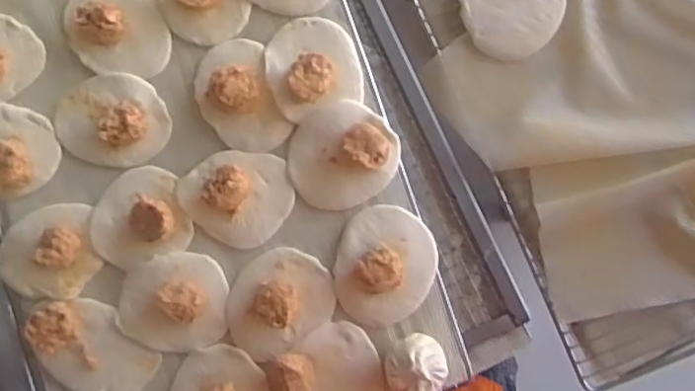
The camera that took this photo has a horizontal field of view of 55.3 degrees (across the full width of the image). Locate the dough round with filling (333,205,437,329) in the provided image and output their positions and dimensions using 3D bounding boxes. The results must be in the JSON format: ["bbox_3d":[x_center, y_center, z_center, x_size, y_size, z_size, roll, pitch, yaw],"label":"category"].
[{"bbox_3d":[0.033,0.063,0.579,0.088,0.033,0.107,16,90,4],"label":"dough round with filling"}]

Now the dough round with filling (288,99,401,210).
[{"bbox_3d":[-0.005,-0.038,0.590,0.098,0.029,0.091,0,88,4],"label":"dough round with filling"}]

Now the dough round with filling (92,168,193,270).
[{"bbox_3d":[-0.195,0.020,0.601,0.088,0.033,0.083,0,88,4],"label":"dough round with filling"}]

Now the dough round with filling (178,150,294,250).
[{"bbox_3d":[-0.104,0.002,0.595,0.101,0.031,0.086,8,89,4],"label":"dough round with filling"}]

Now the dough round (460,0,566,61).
[{"bbox_3d":[0.147,-0.176,0.592,0.086,0.011,0.102,-20,87,3],"label":"dough round"}]

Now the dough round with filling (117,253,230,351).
[{"bbox_3d":[-0.160,0.098,0.596,0.098,0.032,0.087,-1,88,4],"label":"dough round with filling"}]

